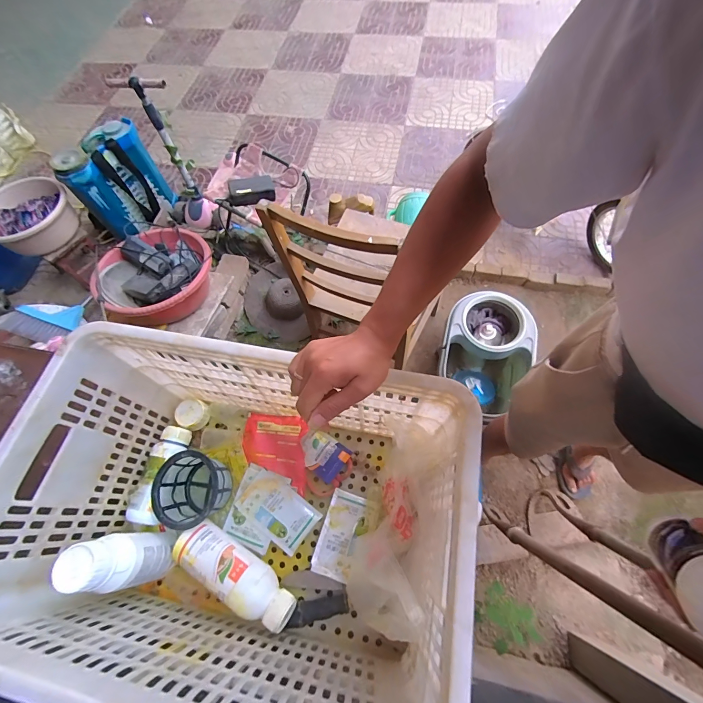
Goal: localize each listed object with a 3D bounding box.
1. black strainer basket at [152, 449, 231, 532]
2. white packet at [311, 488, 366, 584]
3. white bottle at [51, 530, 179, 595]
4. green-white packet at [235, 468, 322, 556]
[{"bbox_3d":[-0.264,0.234,0.583,0.108,0.074,0.108,-1,65,3],"label":"black strainer basket"},{"bbox_3d":[-0.022,0.298,0.572,0.062,0.017,0.124,16,67,11],"label":"white packet"},{"bbox_3d":[-0.313,0.290,0.480,0.057,0.168,0.069,-8,65,0],"label":"white bottle"},{"bbox_3d":[-0.123,0.265,0.581,0.126,0.010,0.082,41,82,3],"label":"green-white packet"}]

